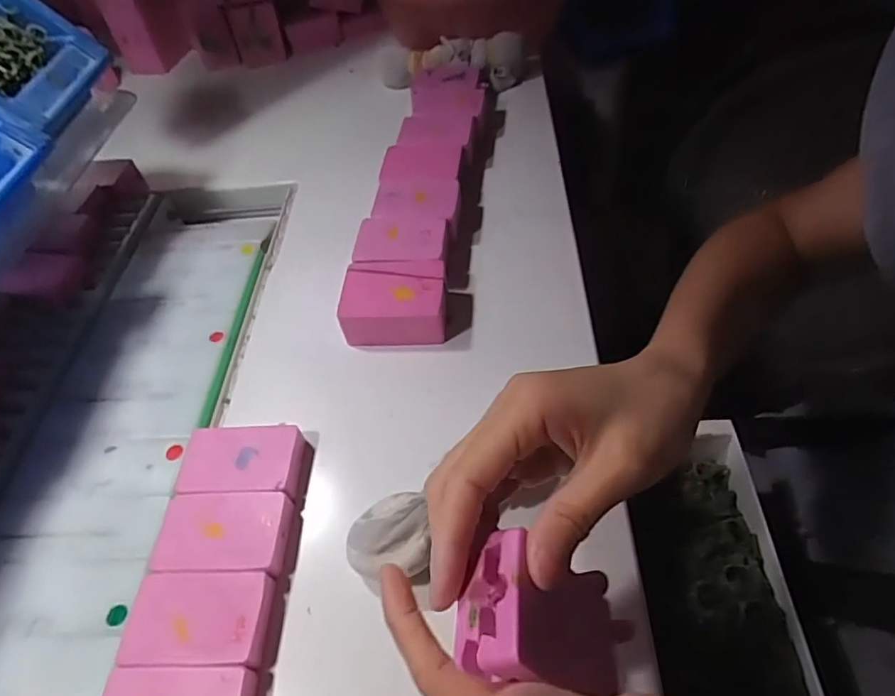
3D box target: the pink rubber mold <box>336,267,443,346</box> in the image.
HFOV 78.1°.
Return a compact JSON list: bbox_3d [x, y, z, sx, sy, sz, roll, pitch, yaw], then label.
[{"bbox_3d":[-0.037,-0.029,0.395,0.073,0.033,0.043,3,52,7],"label":"pink rubber mold"}]

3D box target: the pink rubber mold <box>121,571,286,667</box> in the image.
[{"bbox_3d":[-0.124,0.139,0.282,0.071,0.015,0.043,-2,52,3],"label":"pink rubber mold"}]

